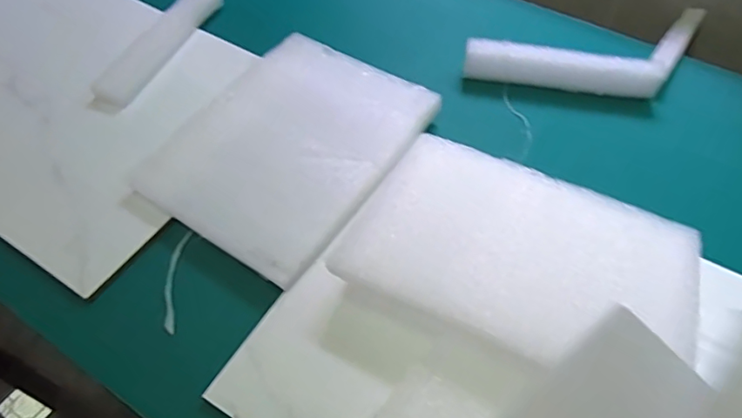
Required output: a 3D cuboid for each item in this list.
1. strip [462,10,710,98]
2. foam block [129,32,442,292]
[{"bbox_3d":[0.261,-0.165,0.576,0.310,0.042,0.110,-19,56,-11],"label":"strip"},{"bbox_3d":[-0.070,-0.059,0.510,0.185,0.026,0.239,29,61,21],"label":"foam block"}]

